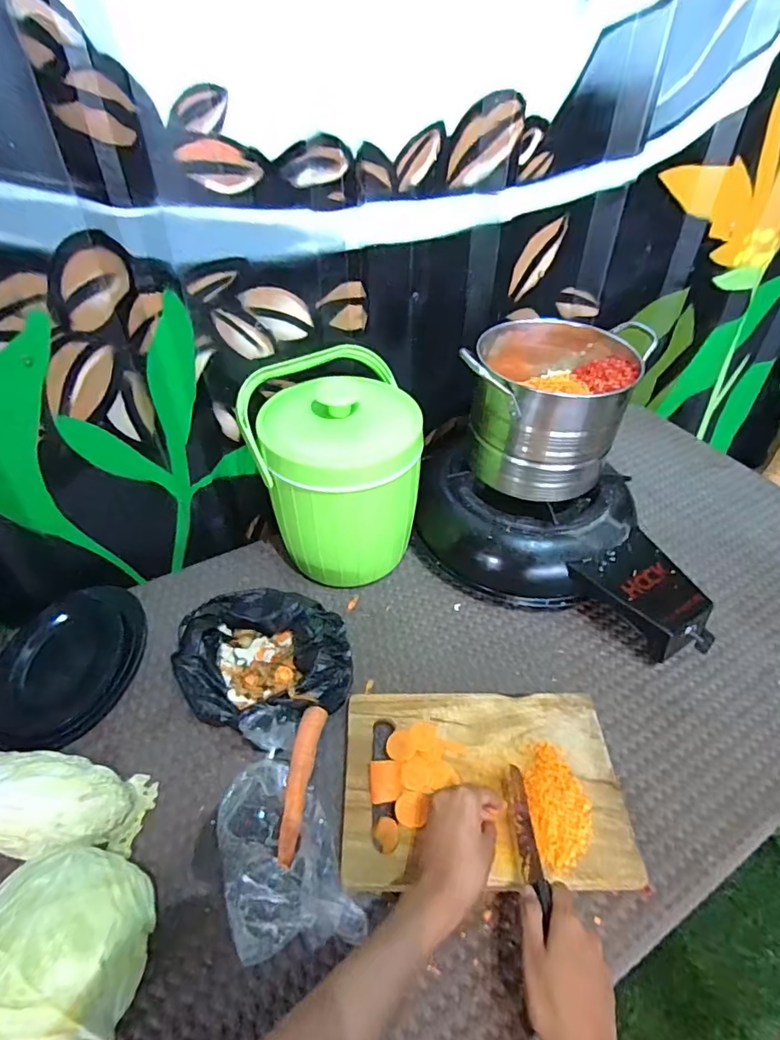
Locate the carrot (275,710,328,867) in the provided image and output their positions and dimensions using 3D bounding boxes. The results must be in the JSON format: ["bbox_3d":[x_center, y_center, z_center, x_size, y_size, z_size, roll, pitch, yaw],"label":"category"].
[{"bbox_3d":[-0.099,0.283,0.567,0.028,0.022,0.159,5,41,6],"label":"carrot"}]

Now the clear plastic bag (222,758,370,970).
[{"bbox_3d":[-0.109,0.321,0.503,0.107,0.035,0.177,-20,45,-20],"label":"clear plastic bag"}]

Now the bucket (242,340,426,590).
[{"bbox_3d":[-0.076,-0.069,0.737,0.214,0.269,0.183,-8,42,-8],"label":"bucket"}]

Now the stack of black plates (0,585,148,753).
[{"bbox_3d":[-0.414,0.179,0.676,0.164,0.024,0.236,-1,41,0],"label":"stack of black plates"}]

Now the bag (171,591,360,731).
[{"bbox_3d":[-0.157,0.167,0.659,0.200,0.075,0.168,-12,42,-12],"label":"bag"}]

